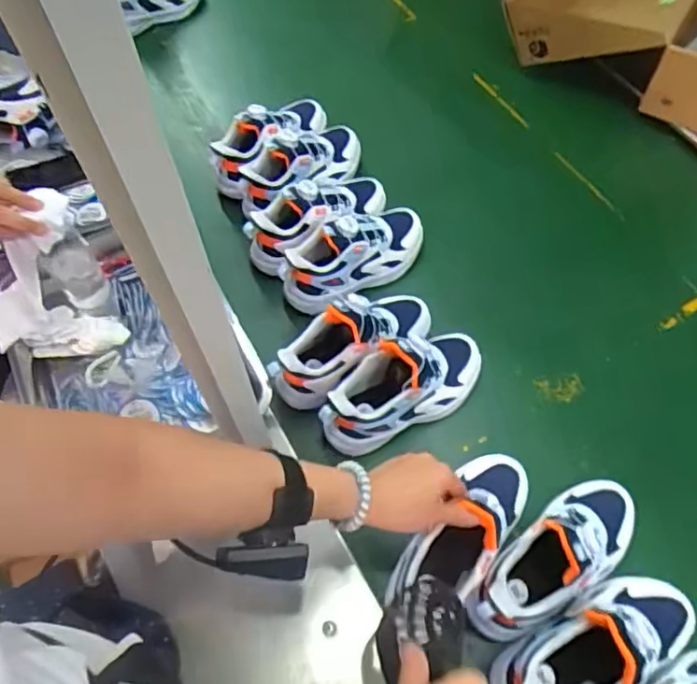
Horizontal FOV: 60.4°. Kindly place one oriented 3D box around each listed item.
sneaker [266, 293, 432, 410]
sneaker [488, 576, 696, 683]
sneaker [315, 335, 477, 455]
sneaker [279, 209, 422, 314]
[{"bbox_3d":[0.002,-0.014,0.738,0.223,0.104,0.083,-35,62,-18],"label":"sneaker"},{"bbox_3d":[0.241,0.280,0.566,0.218,0.106,0.098,-24,59,-12],"label":"sneaker"},{"bbox_3d":[0.067,0.043,0.708,0.220,0.117,0.087,-28,60,-14],"label":"sneaker"},{"bbox_3d":[0.013,-0.125,0.820,0.223,0.101,0.069,-36,62,-18],"label":"sneaker"}]

